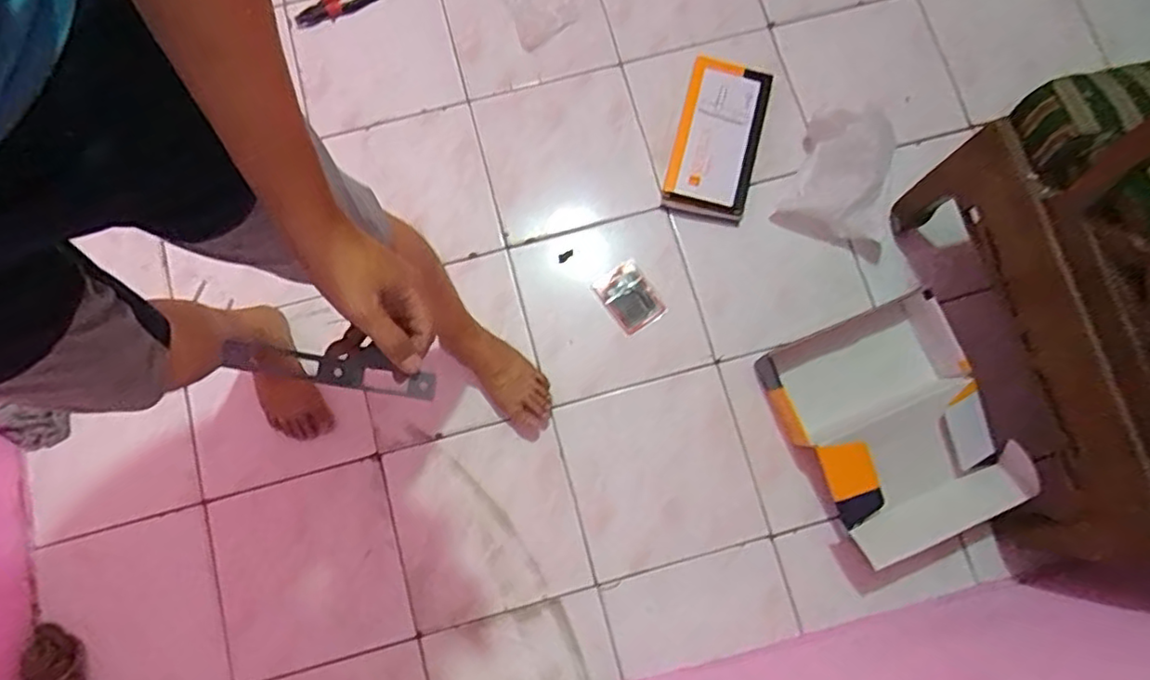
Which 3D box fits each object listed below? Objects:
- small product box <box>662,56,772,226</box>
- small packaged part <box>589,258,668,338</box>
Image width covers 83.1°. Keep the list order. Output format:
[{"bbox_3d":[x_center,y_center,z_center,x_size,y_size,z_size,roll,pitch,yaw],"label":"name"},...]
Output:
[{"bbox_3d":[0.261,-0.369,1.175,0.151,0.054,0.307,14,78,3],"label":"small product box"},{"bbox_3d":[0.094,-0.074,1.137,0.090,0.012,0.117,-35,80,-7],"label":"small packaged part"}]

